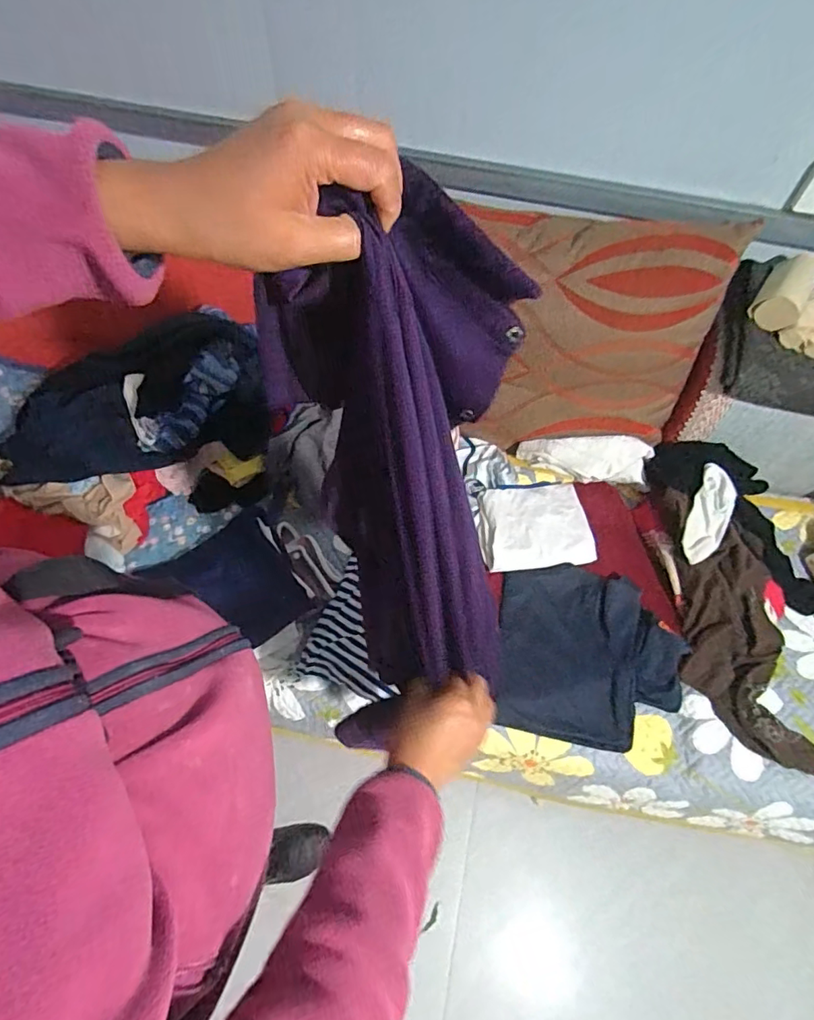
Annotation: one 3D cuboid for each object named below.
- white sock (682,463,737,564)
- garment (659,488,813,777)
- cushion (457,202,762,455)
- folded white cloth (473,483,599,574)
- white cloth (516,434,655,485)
[{"bbox_3d":[0.585,0.008,0.993,0.064,0.020,0.193,18,88,21],"label":"white sock"},{"bbox_3d":[0.610,0.215,0.970,0.212,0.065,0.526,-10,77,-9],"label":"garment"},{"bbox_3d":[0.358,-0.333,1.057,0.467,0.460,0.106,11,31,12],"label":"cushion"},{"bbox_3d":[0.260,0.032,1.067,0.224,0.032,0.184,-3,60,-5],"label":"folded white cloth"},{"bbox_3d":[0.389,-0.117,1.144,0.276,0.024,0.105,4,78,16],"label":"white cloth"}]

